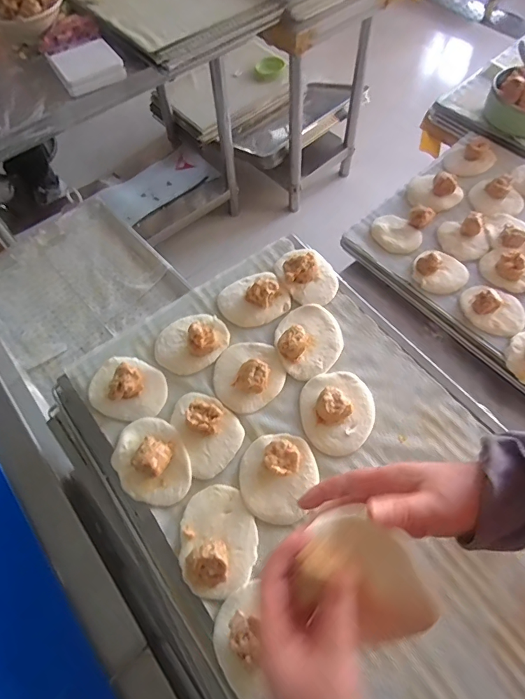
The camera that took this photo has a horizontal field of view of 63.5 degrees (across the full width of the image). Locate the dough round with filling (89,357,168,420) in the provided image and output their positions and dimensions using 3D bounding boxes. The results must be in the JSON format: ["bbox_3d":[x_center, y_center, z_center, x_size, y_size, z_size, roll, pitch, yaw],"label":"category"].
[{"bbox_3d":[-0.171,0.044,0.528,0.099,0.033,0.078,27,67,16],"label":"dough round with filling"}]

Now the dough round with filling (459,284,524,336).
[{"bbox_3d":[0.363,-0.072,0.653,0.099,0.035,0.084,36,70,19],"label":"dough round with filling"}]

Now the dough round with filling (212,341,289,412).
[{"bbox_3d":[-0.019,0.027,0.534,0.091,0.029,0.088,-1,62,2],"label":"dough round with filling"}]

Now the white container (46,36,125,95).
[{"bbox_3d":[-0.447,-0.726,1.085,0.160,0.054,0.149,-29,65,-12],"label":"white container"}]

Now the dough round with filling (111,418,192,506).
[{"bbox_3d":[-0.129,0.123,0.480,0.079,0.040,0.104,-32,65,-13],"label":"dough round with filling"}]

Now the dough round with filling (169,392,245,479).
[{"bbox_3d":[-0.066,0.090,0.502,0.071,0.030,0.101,-27,64,-11],"label":"dough round with filling"}]

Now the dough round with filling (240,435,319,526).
[{"bbox_3d":[0.016,0.136,0.471,0.084,0.034,0.096,22,66,14],"label":"dough round with filling"}]

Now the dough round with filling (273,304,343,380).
[{"bbox_3d":[0.060,-0.018,0.553,0.088,0.031,0.099,-20,63,-7],"label":"dough round with filling"}]

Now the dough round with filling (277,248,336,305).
[{"bbox_3d":[0.064,-0.111,0.598,0.071,0.034,0.096,-33,65,-14],"label":"dough round with filling"}]

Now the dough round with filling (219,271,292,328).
[{"bbox_3d":[-0.013,-0.076,0.582,0.091,0.035,0.079,-28,65,-12],"label":"dough round with filling"}]

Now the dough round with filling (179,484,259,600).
[{"bbox_3d":[-0.047,0.196,0.441,0.079,0.028,0.106,-5,62,0],"label":"dough round with filling"}]

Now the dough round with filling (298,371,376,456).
[{"bbox_3d":[0.091,0.070,0.506,0.089,0.033,0.099,-9,62,-2],"label":"dough round with filling"}]

